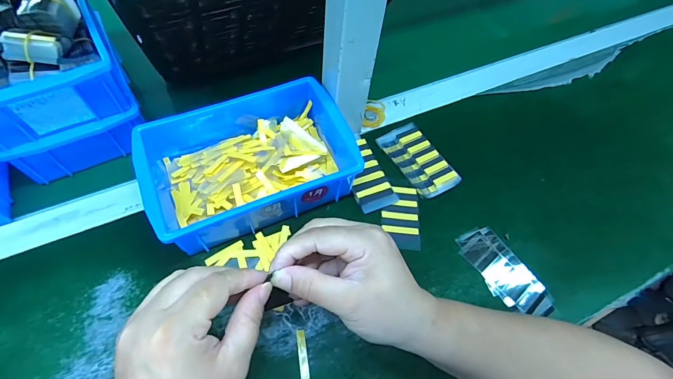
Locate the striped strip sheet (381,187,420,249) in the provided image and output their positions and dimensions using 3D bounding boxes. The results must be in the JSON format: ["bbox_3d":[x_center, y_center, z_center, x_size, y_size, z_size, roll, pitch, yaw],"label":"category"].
[{"bbox_3d":[0.070,0.030,0.382,0.040,0.007,0.072,4,59,-2],"label":"striped strip sheet"}]

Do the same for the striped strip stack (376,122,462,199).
[{"bbox_3d":[0.097,-0.037,0.415,0.050,0.013,0.099,-27,65,-19],"label":"striped strip stack"}]

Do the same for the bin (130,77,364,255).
[{"bbox_3d":[-0.092,-0.034,0.369,0.197,0.066,0.143,-19,62,-15],"label":"bin"}]

